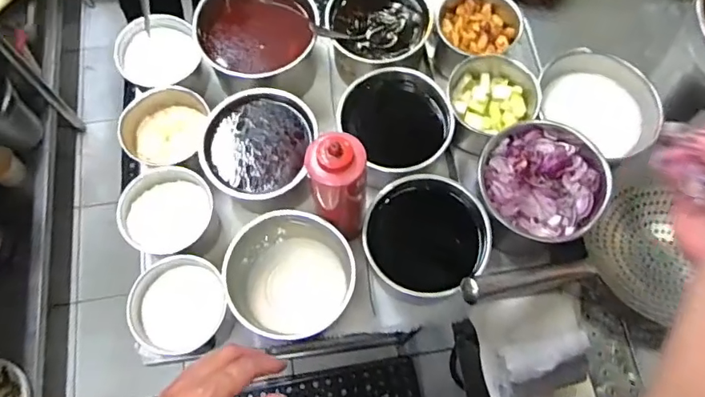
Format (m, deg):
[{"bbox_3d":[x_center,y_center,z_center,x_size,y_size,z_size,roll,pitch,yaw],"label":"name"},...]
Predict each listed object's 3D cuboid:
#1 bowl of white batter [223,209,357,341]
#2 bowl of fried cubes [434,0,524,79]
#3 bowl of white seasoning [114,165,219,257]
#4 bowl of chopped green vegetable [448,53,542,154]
[{"bbox_3d":[-0.076,0.096,0.647,0.153,0.080,0.143,-11,71,-4],"label":"bowl of white batter"},{"bbox_3d":[0.184,-0.252,0.789,0.124,0.083,0.109,-12,71,-5],"label":"bowl of fried cubes"},{"bbox_3d":[-0.250,0.024,0.711,0.110,0.085,0.115,0,70,-1],"label":"bowl of white seasoning"},{"bbox_3d":[0.193,-0.143,0.745,0.115,0.091,0.106,0,70,-1],"label":"bowl of chopped green vegetable"}]

